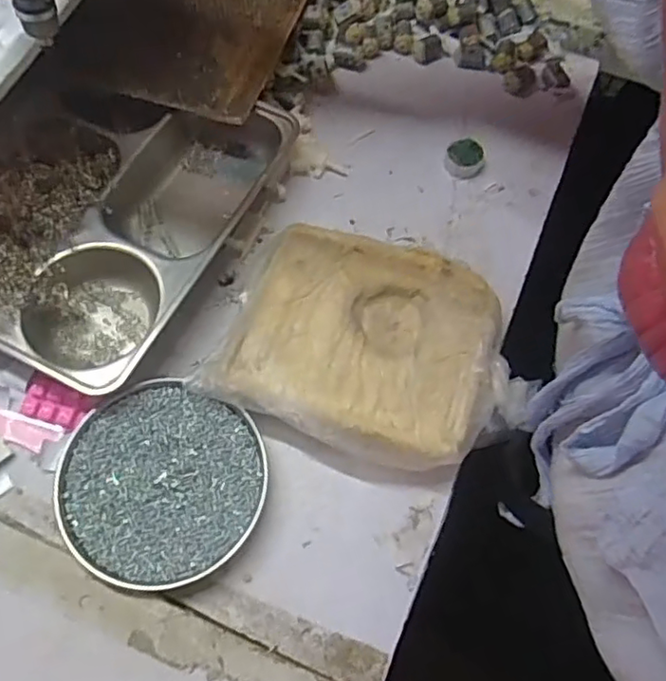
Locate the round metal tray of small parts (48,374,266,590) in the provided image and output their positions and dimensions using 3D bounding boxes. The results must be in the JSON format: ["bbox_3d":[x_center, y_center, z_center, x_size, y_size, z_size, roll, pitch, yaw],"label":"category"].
[{"bbox_3d":[-0.116,0.095,0.423,0.130,0.020,0.130,1,67,-3],"label":"round metal tray of small parts"}]

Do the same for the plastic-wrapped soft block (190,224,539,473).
[{"bbox_3d":[0.028,0.006,0.464,0.213,0.038,0.166,17,67,4],"label":"plastic-wrapped soft block"}]

